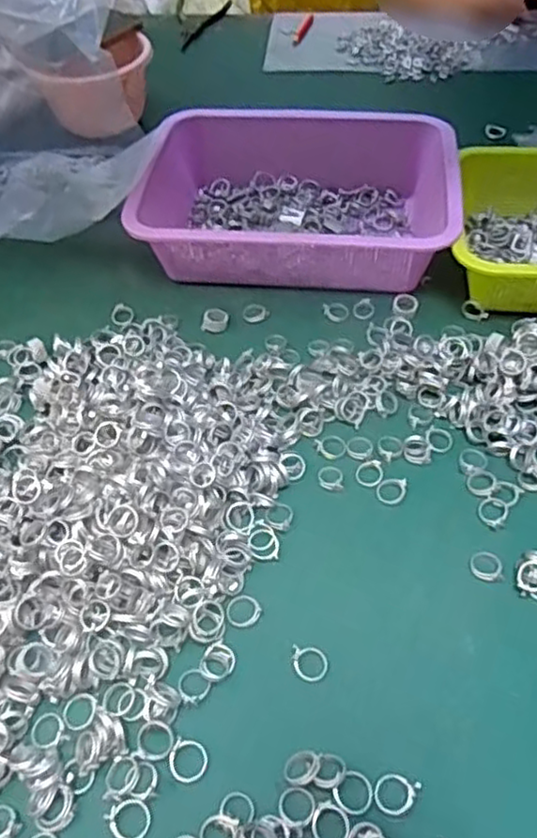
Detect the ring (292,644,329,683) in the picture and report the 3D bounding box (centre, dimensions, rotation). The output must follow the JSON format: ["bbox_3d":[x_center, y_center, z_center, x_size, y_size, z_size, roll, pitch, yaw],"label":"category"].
[{"bbox_3d":[0.026,0.152,0.426,0.023,0.006,0.021,-1,50,2],"label":"ring"}]

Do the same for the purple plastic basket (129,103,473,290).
[{"bbox_3d":[0.029,-0.229,0.689,0.303,0.080,0.220,3,50,6],"label":"purple plastic basket"}]

